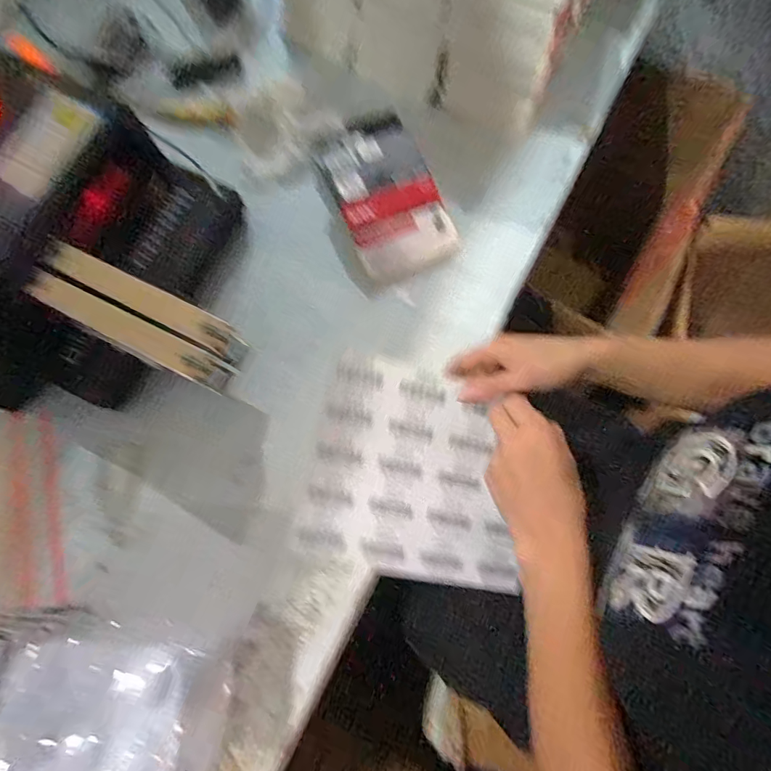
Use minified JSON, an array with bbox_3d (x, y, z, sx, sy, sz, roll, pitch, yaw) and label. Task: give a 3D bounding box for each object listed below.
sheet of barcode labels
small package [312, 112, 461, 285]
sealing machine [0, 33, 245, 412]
[{"bbox_3d":[0.036,0.086,0.430,0.210,0.023,0.193,14,95,-7],"label":"sheet of barcode labels"},{"bbox_3d":[-0.006,-0.210,0.489,0.115,0.053,0.179,-27,77,-6],"label":"small package"},{"bbox_3d":[-0.323,-0.131,0.422,0.222,0.151,0.299,26,78,7],"label":"sealing machine"}]

